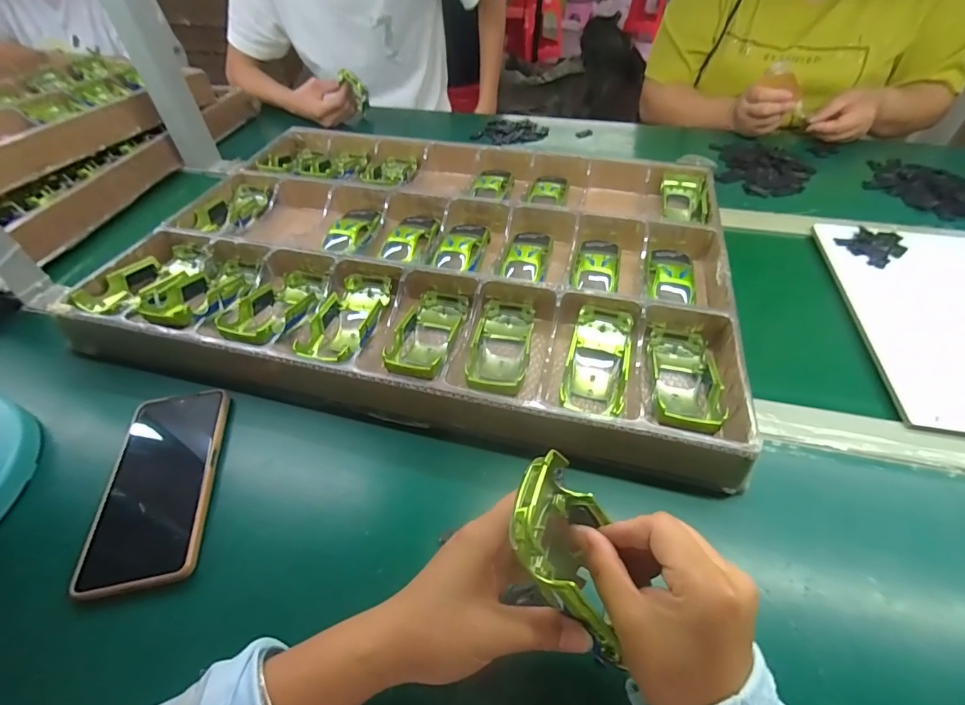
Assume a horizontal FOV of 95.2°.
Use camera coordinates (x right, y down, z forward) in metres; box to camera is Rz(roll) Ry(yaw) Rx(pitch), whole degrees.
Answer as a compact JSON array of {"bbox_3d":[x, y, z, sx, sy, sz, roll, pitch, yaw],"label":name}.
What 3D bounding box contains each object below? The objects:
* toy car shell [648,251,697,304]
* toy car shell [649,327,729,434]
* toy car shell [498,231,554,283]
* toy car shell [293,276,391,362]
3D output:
[{"bbox_3d":[0.211,-0.089,0.491,0.048,0.027,0.098,12,50,12],"label":"toy car shell"},{"bbox_3d":[0.179,0.025,0.393,0.057,0.035,0.133,11,35,11],"label":"toy car shell"},{"bbox_3d":[0.054,-0.115,0.518,0.050,0.027,0.093,10,49,10],"label":"toy car shell"},{"bbox_3d":[-0.136,-0.033,0.452,0.056,0.039,0.134,6,49,6],"label":"toy car shell"}]

